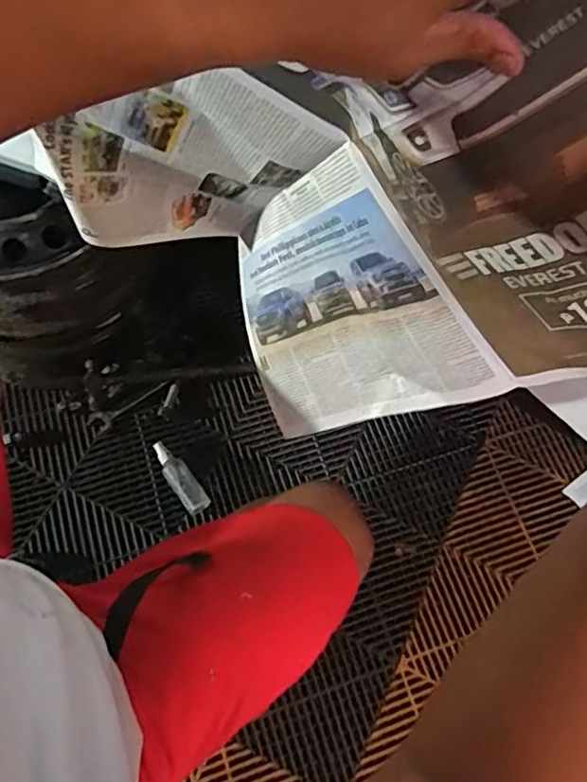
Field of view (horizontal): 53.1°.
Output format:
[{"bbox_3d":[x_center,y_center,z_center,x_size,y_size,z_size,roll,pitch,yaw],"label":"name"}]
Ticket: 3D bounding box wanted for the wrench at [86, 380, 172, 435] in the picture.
[{"bbox_3d":[-0.280,0.024,1.014,0.152,0.013,0.038,-29,71,-15],"label":"wrench"}]

